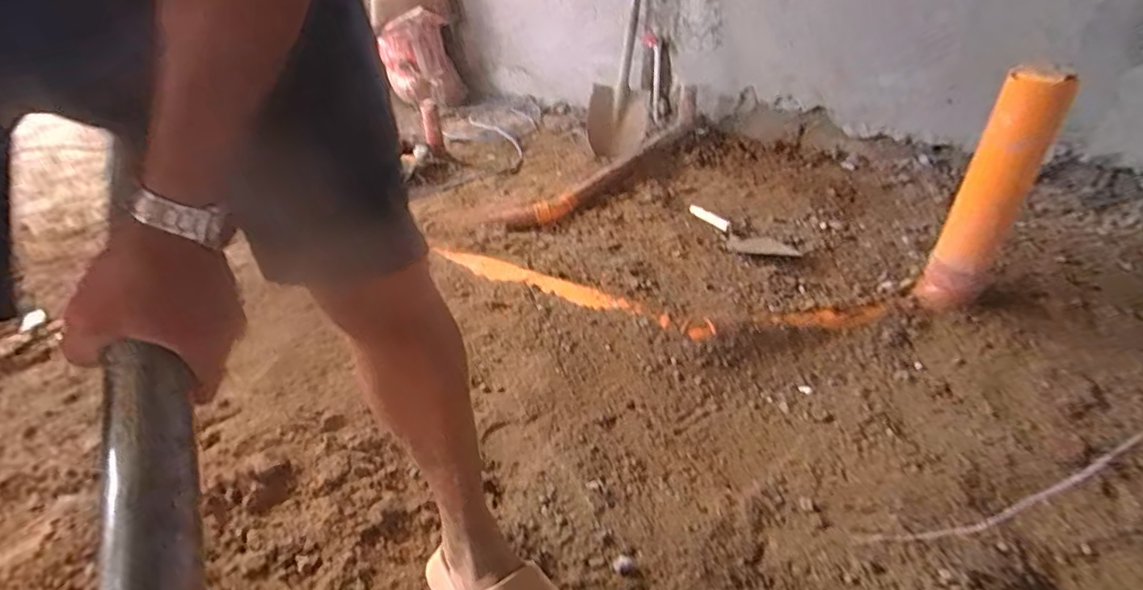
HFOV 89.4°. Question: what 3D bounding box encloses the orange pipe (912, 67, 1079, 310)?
[{"bbox_3d":[0.795,-0.173,1.107,0.121,0.463,0.128,26,42,33],"label":"orange pipe"}]

